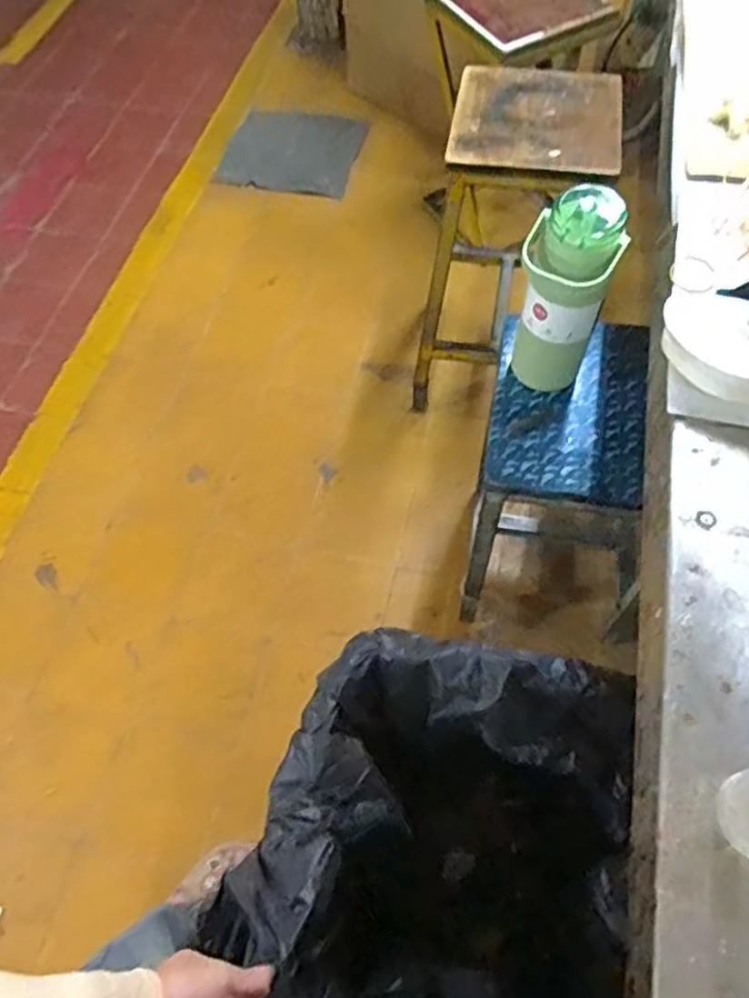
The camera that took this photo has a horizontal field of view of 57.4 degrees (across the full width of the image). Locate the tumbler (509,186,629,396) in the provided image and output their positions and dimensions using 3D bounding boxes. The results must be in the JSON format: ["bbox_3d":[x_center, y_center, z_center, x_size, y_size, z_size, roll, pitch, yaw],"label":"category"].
[{"bbox_3d":[0.231,-0.245,0.846,0.093,0.253,0.101,-1,60,2],"label":"tumbler"}]

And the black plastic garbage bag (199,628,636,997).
[{"bbox_3d":[0.075,0.422,0.801,0.366,0.489,0.441,23,64,15],"label":"black plastic garbage bag"}]

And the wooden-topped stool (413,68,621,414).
[{"bbox_3d":[0.253,-0.473,1.362,0.303,0.602,0.315,7,61,7],"label":"wooden-topped stool"}]

